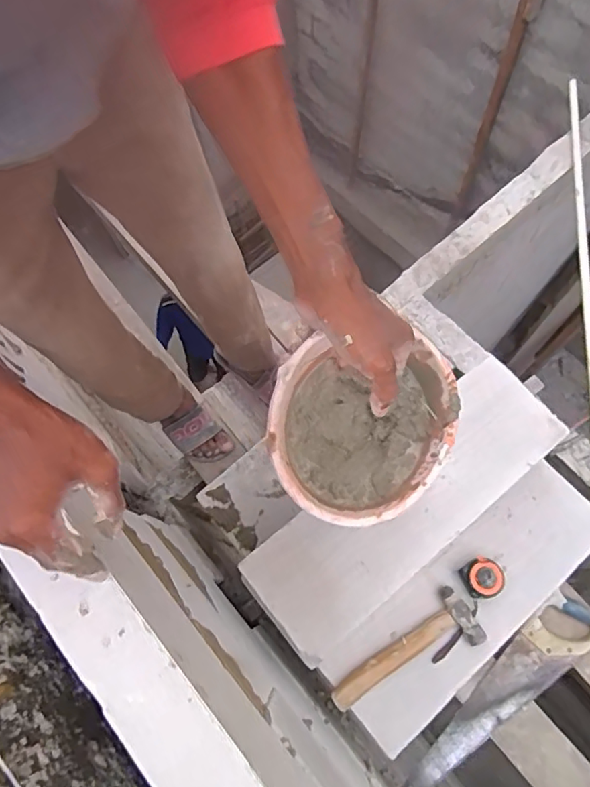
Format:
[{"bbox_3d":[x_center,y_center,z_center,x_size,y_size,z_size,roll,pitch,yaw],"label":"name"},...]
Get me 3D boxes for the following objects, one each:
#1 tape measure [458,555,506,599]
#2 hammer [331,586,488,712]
[{"bbox_3d":[0.349,0.341,1.000,0.070,0.035,0.068,-23,72,-6],"label":"tape measure"},{"bbox_3d":[0.193,0.466,0.965,0.284,0.024,0.098,-29,72,-7],"label":"hammer"}]

